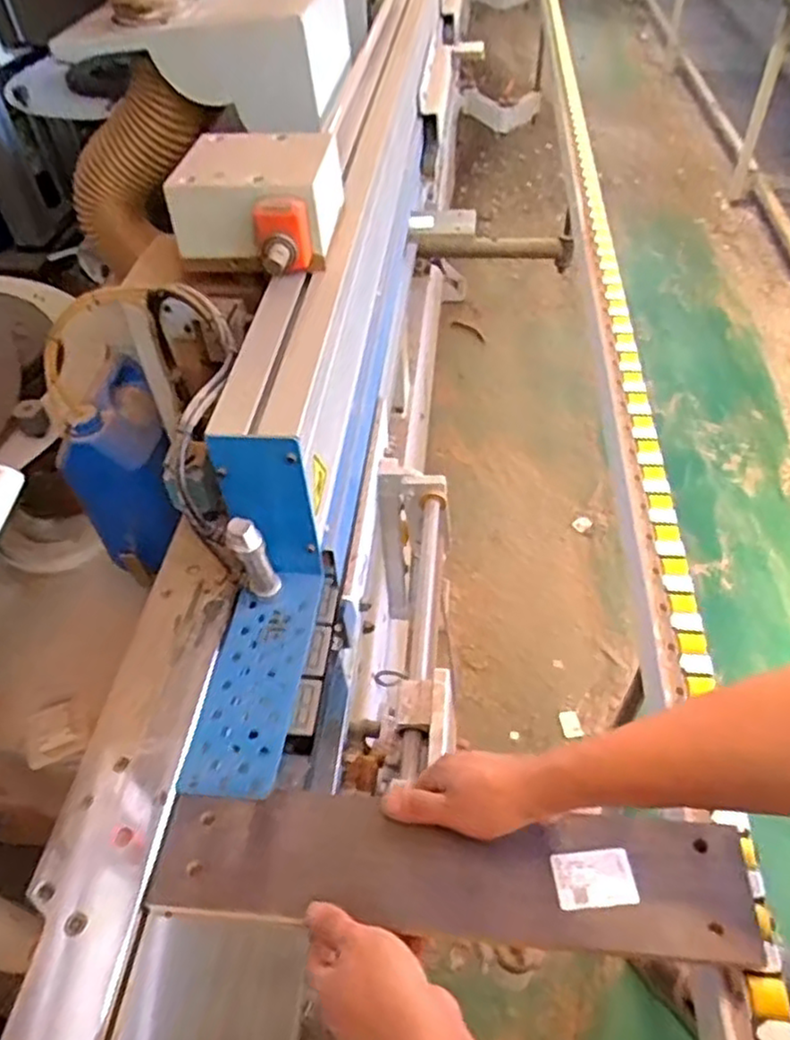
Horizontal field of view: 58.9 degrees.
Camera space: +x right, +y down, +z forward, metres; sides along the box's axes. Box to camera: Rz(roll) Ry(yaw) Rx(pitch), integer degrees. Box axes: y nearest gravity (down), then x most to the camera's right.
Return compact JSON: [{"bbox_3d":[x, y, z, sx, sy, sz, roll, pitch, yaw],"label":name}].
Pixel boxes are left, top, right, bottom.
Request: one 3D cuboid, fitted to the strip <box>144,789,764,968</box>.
[{"bbox_3d":[0.039,0.277,0.558,0.458,0.015,0.098,2,47,6],"label":"strip"}]

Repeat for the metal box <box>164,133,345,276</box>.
[{"bbox_3d":[-0.152,-0.337,0.752,0.160,0.081,0.195,5,48,7],"label":"metal box"}]

